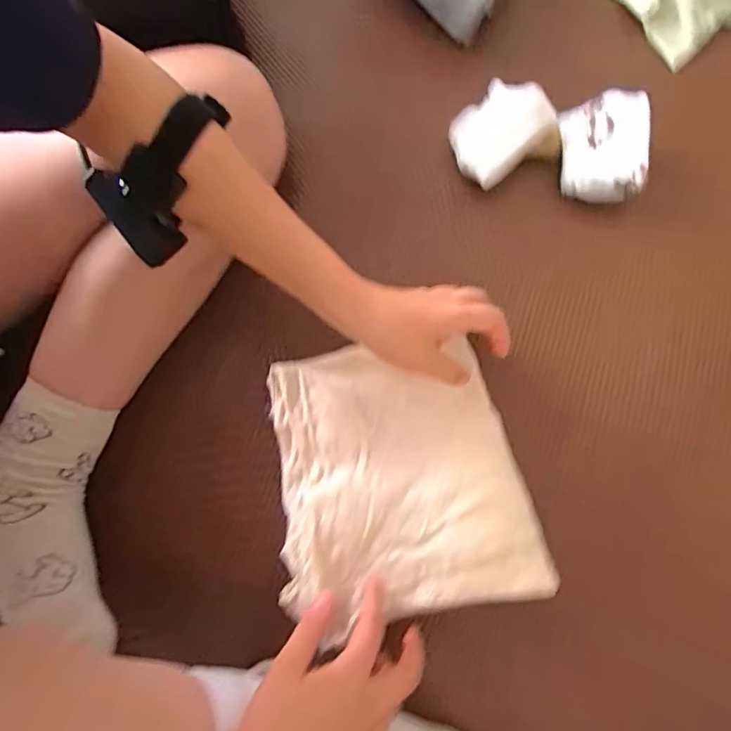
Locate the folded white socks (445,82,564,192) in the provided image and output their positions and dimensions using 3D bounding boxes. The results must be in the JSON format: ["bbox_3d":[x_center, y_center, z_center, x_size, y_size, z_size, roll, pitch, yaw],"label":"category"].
[{"bbox_3d":[0.130,-0.226,0.479,0.094,0.038,0.077,-28,76,-7],"label":"folded white socks"}]

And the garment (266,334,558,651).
[{"bbox_3d":[0.022,0.086,0.398,0.191,0.031,0.215,-12,74,-3],"label":"garment"}]

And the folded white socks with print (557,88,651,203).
[{"bbox_3d":[0.222,-0.208,0.468,0.072,0.034,0.105,9,75,3],"label":"folded white socks with print"}]

